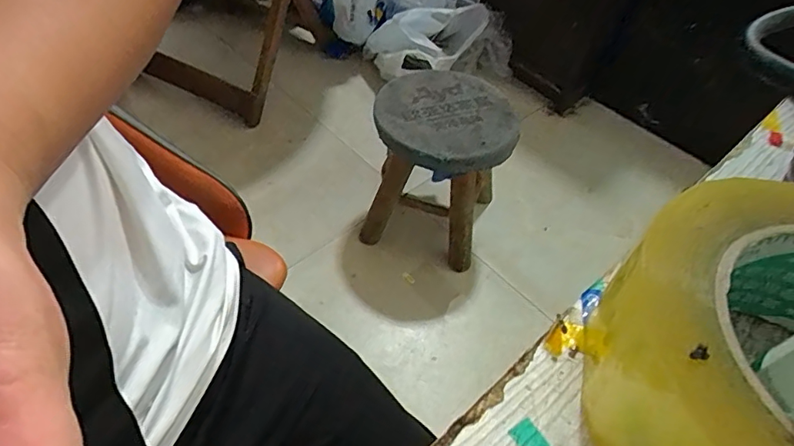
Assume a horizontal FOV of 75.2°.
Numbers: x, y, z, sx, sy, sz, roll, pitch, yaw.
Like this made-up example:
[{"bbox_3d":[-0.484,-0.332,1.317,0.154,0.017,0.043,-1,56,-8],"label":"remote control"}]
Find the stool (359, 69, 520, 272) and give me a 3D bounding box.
[{"bbox_3d":[0.085,-0.122,1.090,0.266,0.313,0.291,13,51,3],"label":"stool"}]

